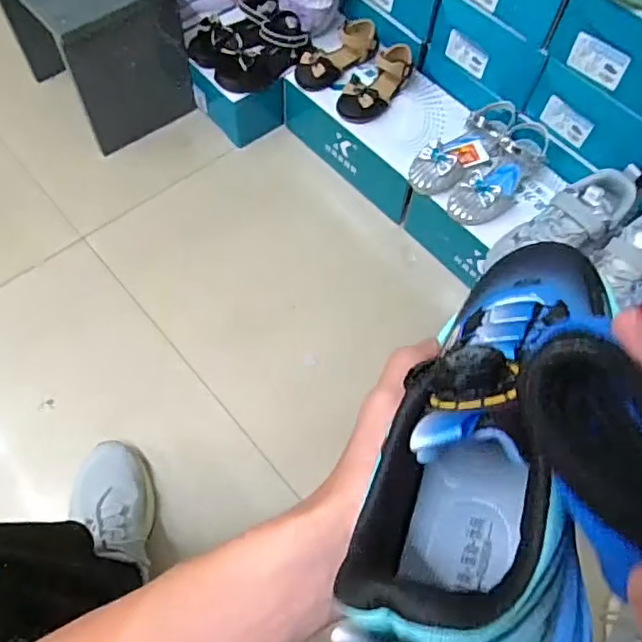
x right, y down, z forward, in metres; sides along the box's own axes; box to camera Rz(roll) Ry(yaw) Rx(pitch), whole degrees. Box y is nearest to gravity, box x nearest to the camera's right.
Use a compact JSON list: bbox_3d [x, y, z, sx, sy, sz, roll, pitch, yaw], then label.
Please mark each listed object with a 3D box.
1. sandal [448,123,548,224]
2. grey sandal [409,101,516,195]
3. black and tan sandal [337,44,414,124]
[{"bbox_3d":[0.289,-0.232,0.931,0.074,0.081,0.197,41,68,17],"label":"sandal"},{"bbox_3d":[0.230,-0.278,0.946,0.190,0.082,0.084,-36,69,-19],"label":"grey sandal"},{"bbox_3d":[0.093,-0.426,1.034,0.083,0.061,0.152,39,67,17],"label":"black and tan sandal"}]

